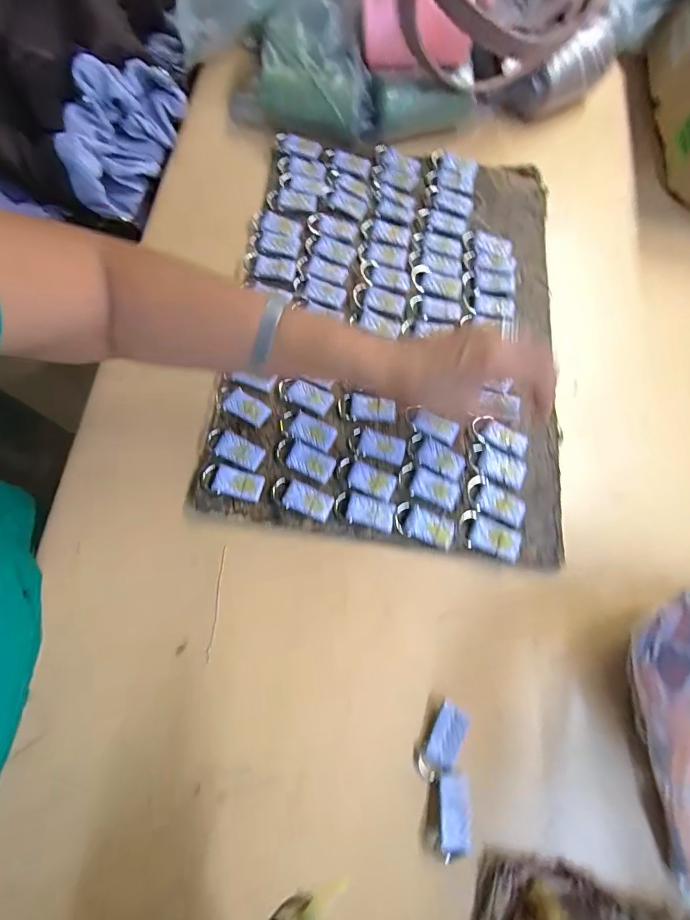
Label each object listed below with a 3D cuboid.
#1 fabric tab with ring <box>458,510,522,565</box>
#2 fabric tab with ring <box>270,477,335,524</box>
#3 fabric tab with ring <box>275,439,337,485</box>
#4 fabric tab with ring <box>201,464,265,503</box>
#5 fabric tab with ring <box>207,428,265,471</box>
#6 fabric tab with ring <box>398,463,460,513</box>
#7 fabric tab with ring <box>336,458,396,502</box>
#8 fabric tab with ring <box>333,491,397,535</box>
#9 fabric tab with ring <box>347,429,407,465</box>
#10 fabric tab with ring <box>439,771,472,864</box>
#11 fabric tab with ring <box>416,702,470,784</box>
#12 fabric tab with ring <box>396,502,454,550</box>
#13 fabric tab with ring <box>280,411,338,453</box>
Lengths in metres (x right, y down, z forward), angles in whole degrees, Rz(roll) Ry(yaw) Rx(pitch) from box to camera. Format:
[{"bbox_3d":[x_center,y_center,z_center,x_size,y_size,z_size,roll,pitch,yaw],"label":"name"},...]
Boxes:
[{"bbox_3d":[0.111,0.059,0.322,0.048,0.005,0.028,23,73,5],"label":"fabric tab with ring"},{"bbox_3d":[-0.034,0.030,0.327,0.048,0.005,0.023,24,73,6],"label":"fabric tab with ring"},{"bbox_3d":[-0.033,0.000,0.338,0.048,0.004,0.023,27,74,6],"label":"fabric tab with ring"},{"bbox_3d":[-0.088,0.017,0.327,0.046,0.008,0.023,12,72,2],"label":"fabric tab with ring"},{"bbox_3d":[-0.090,-0.009,0.337,0.047,0.004,0.022,23,73,5],"label":"fabric tab with ring"},{"bbox_3d":[0.067,0.021,0.332,0.048,0.004,0.025,23,73,5],"label":"fabric tab with ring"},{"bbox_3d":[0.016,0.015,0.335,0.048,0.004,0.024,22,73,5],"label":"fabric tab with ring"},{"bbox_3d":[0.015,0.040,0.326,0.046,0.004,0.023,14,73,3],"label":"fabric tab with ring"},{"bbox_3d":[0.026,-0.011,0.342,0.045,0.004,0.027,15,73,3],"label":"fabric tab with ring"},{"bbox_3d":[0.071,0.230,0.266,0.022,0.012,0.047,6,72,0],"label":"fabric tab with ring"},{"bbox_3d":[0.066,0.190,0.280,0.024,0.008,0.047,34,74,8],"label":"fabric tab with ring"},{"bbox_3d":[0.062,0.051,0.323,0.045,0.004,0.024,23,73,5],"label":"fabric tab with ring"},{"bbox_3d":[-0.032,-0.026,0.345,0.048,0.004,0.025,25,73,6],"label":"fabric tab with ring"}]

